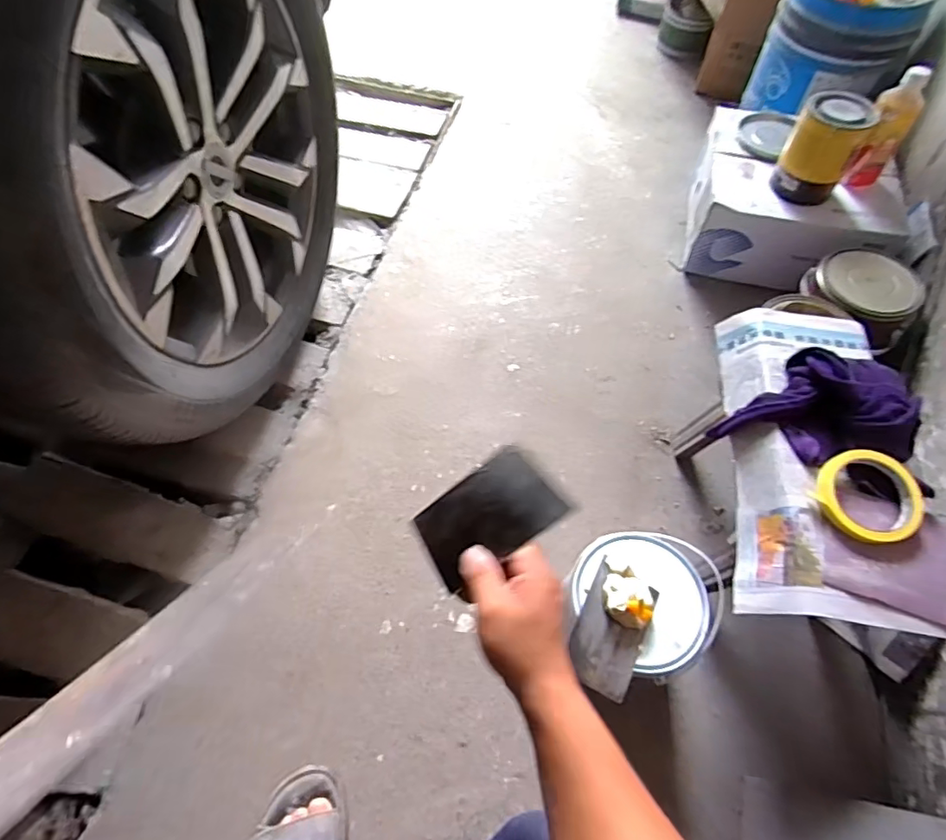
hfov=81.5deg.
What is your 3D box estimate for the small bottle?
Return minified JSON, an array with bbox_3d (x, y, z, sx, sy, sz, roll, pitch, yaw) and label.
[{"bbox_3d":[0.704,-0.493,0.938,0.074,0.179,0.056,28,62,13],"label":"small bottle"}]

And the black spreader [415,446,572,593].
[{"bbox_3d":[0.010,0.077,0.438,0.125,0.004,0.069,-42,68,24],"label":"black spreader"}]

